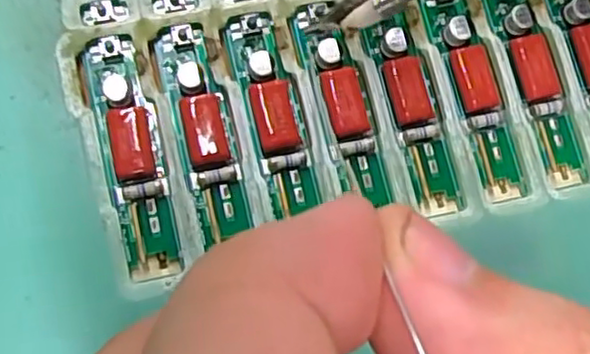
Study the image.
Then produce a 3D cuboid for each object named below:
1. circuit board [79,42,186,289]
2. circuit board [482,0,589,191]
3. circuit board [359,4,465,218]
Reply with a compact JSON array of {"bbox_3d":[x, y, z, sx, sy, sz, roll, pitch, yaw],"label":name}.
[{"bbox_3d":[-0.037,-0.006,0.150,0.014,0.004,0.056,-16,78,-3],"label":"circuit board"},{"bbox_3d":[0.060,-0.025,0.168,0.011,0.009,0.056,-17,78,-3],"label":"circuit board"},{"bbox_3d":[0.029,-0.015,0.163,0.012,0.007,0.050,-17,78,-4],"label":"circuit board"}]

